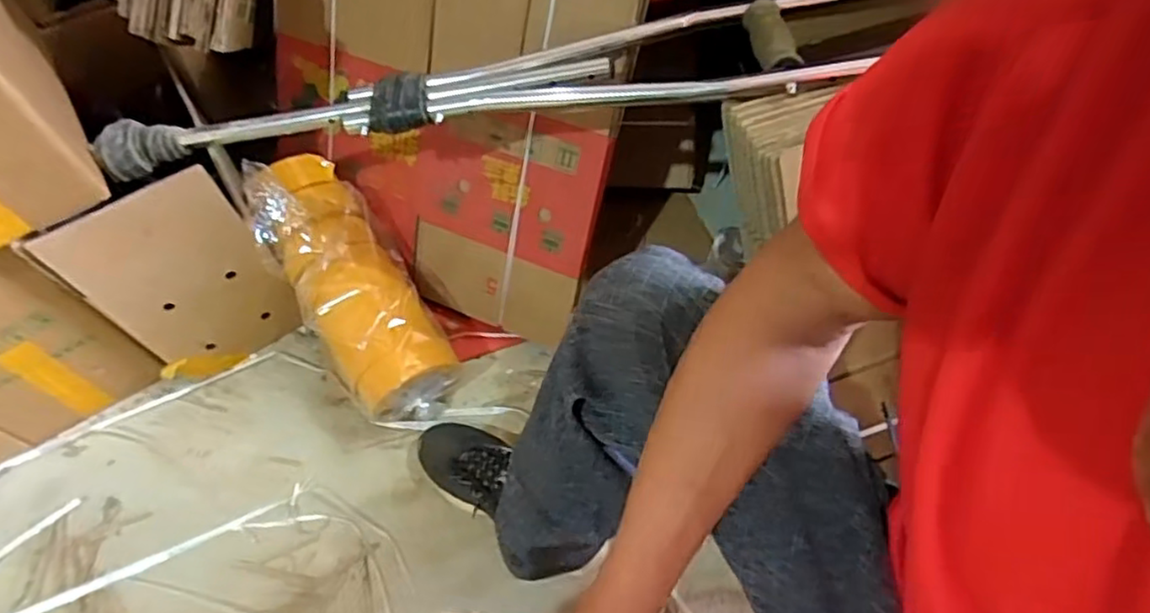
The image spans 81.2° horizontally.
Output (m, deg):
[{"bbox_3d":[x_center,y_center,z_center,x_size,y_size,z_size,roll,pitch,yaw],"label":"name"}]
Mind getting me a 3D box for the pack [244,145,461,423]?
[{"bbox_3d":[-0.290,-0.023,0.879,0.137,0.151,0.375,-31,88,-15],"label":"pack"}]

